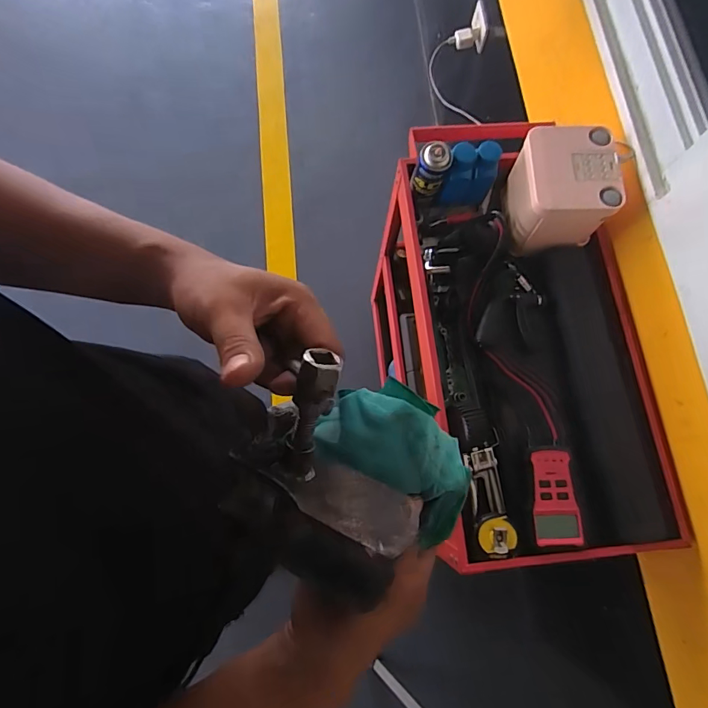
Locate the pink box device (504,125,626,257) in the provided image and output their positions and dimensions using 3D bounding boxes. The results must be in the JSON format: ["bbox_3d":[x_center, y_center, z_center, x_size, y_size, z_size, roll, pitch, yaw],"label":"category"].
[{"bbox_3d":[0.342,-0.273,0.732,0.139,0.122,0.151,-3,75,-2],"label":"pink box device"}]

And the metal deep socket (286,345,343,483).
[{"bbox_3d":[-0.023,0.034,0.239,0.019,0.022,0.076,16,119,5],"label":"metal deep socket"}]

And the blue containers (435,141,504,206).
[{"bbox_3d":[0.194,-0.307,0.749,0.090,0.106,0.048,-1,75,-2],"label":"blue containers"}]

